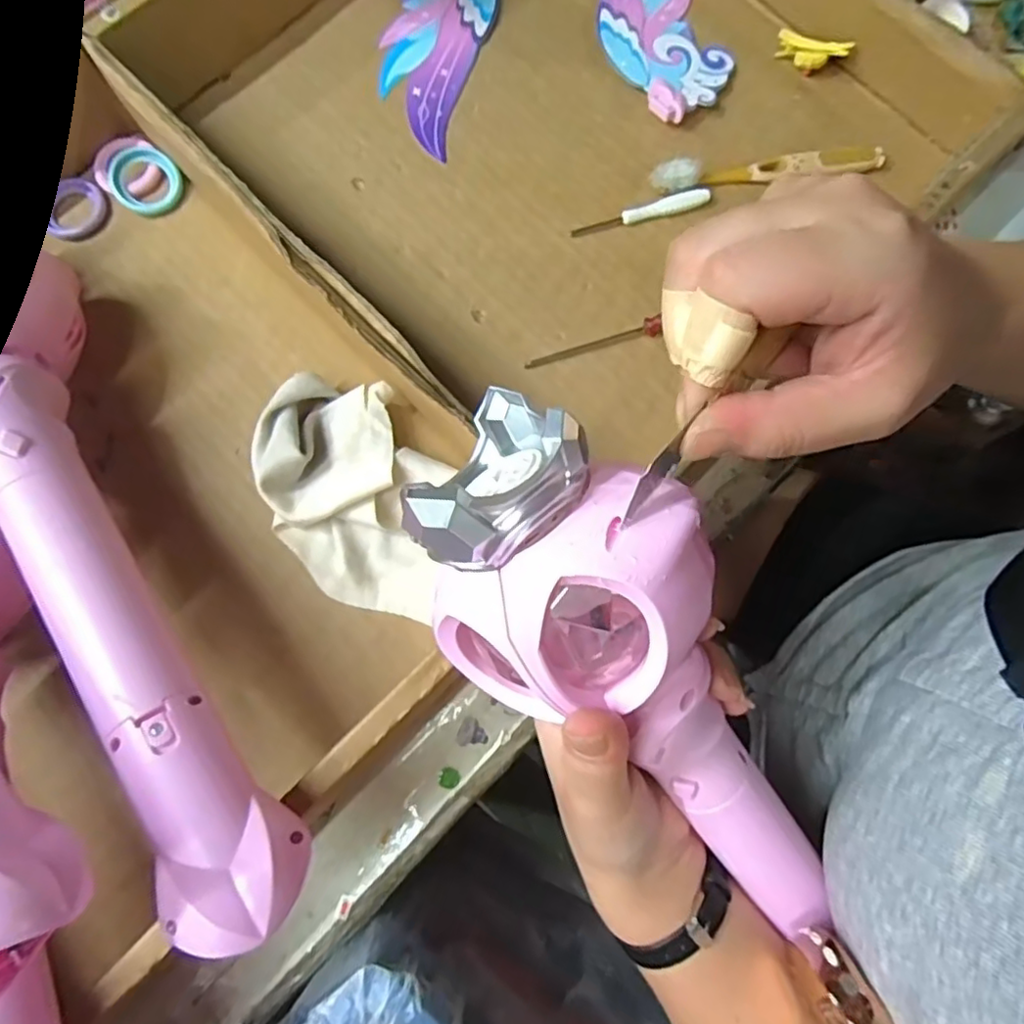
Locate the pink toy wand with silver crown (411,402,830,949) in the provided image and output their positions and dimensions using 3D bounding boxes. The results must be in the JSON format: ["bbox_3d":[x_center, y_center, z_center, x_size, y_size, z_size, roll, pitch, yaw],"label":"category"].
[{"bbox_3d":[0.054,0.073,0.239,0.082,0.082,0.249,-40,112,-7],"label":"pink toy wand with silver crown"}]

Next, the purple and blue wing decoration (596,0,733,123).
[{"bbox_3d":[0.084,-0.315,0.389,0.069,0.007,0.163,-19,77,-5],"label":"purple and blue wing decoration"}]

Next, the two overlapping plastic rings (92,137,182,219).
[{"bbox_3d":[-0.215,-0.194,0.357,0.051,0.010,0.037,36,81,5],"label":"two overlapping plastic rings"}]

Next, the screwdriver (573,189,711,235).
[{"bbox_3d":[0.075,-0.174,0.362,0.084,0.008,0.008,-16,80,-4],"label":"screwdriver"}]

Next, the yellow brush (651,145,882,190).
[{"bbox_3d":[0.150,-0.207,0.366,0.138,0.014,0.024,-9,80,-2],"label":"yellow brush"}]

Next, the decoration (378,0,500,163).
[{"bbox_3d":[-0.045,-0.301,0.384,0.071,0.013,0.168,-2,80,-1],"label":"decoration"}]

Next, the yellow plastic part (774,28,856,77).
[{"bbox_3d":[0.183,-0.280,0.378,0.043,0.017,0.014,24,80,18],"label":"yellow plastic part"}]

